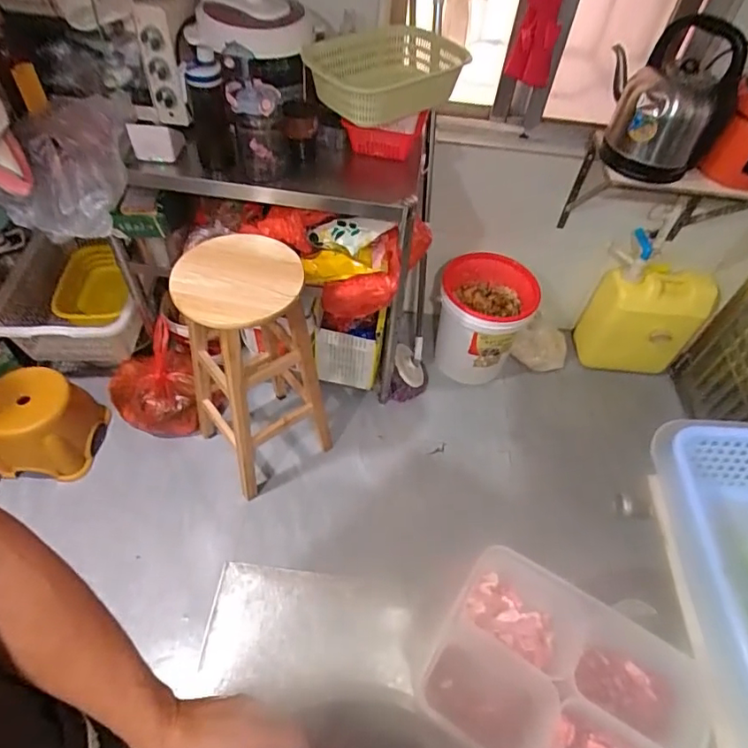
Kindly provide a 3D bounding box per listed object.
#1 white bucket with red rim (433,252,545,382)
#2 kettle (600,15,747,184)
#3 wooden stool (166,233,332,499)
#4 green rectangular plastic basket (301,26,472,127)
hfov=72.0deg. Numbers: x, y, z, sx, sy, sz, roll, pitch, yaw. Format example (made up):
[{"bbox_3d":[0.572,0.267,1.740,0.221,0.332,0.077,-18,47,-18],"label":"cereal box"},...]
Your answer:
[{"bbox_3d":[0.375,-0.192,1.779,0.300,0.325,0.315,2,52,-3],"label":"white bucket with red rim"},{"bbox_3d":[0.713,-0.665,1.267,0.225,0.322,0.243,6,52,0],"label":"kettle"},{"bbox_3d":[-0.315,0.003,1.367,0.320,0.652,0.319,-23,58,-20],"label":"wooden stool"},{"bbox_3d":[0.023,-0.676,1.178,0.354,0.104,0.304,8,52,2],"label":"green rectangular plastic basket"}]

